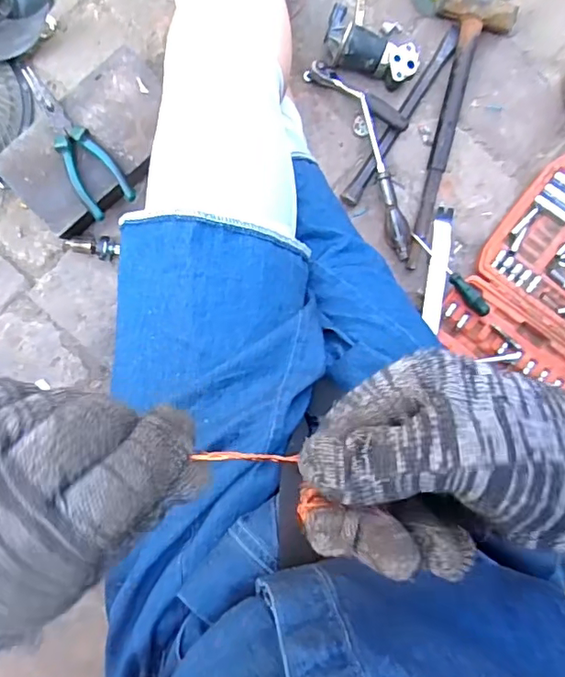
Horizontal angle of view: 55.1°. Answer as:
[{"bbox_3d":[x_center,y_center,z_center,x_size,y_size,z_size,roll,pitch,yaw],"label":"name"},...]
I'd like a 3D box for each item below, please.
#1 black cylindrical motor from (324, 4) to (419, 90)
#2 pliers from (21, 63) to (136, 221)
[{"bbox_3d":[0.113,-0.364,0.690,0.121,0.044,0.053,21,94,-2],"label":"black cylindrical motor"},{"bbox_3d":[-0.254,-0.234,0.644,0.056,0.020,0.186,-35,94,1],"label":"pliers"}]

